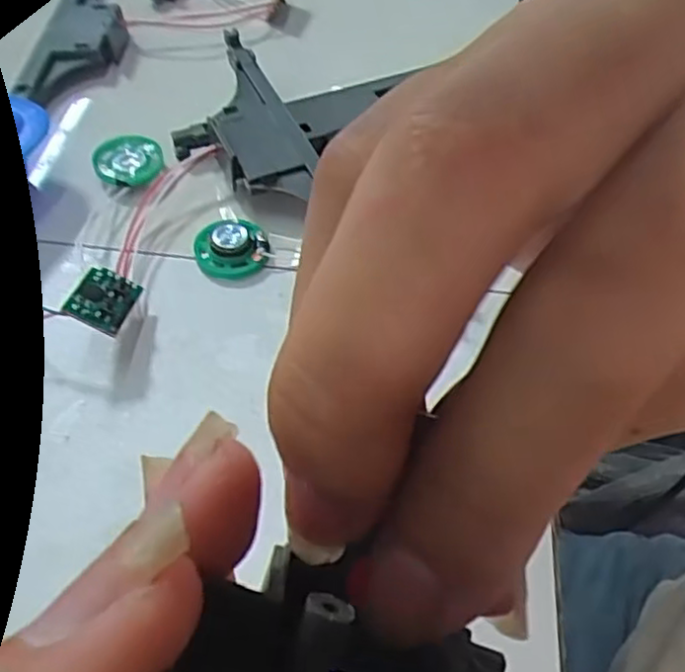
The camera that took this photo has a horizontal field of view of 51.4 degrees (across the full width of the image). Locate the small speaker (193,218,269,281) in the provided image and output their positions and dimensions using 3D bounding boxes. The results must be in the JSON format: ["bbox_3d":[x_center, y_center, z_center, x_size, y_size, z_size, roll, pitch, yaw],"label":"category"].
[{"bbox_3d":[-0.041,-0.032,0.263,0.026,0.009,0.023,-7,53,-8],"label":"small speaker"}]

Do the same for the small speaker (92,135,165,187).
[{"bbox_3d":[-0.088,-0.072,0.293,0.027,0.007,0.026,-12,54,-11],"label":"small speaker"}]

